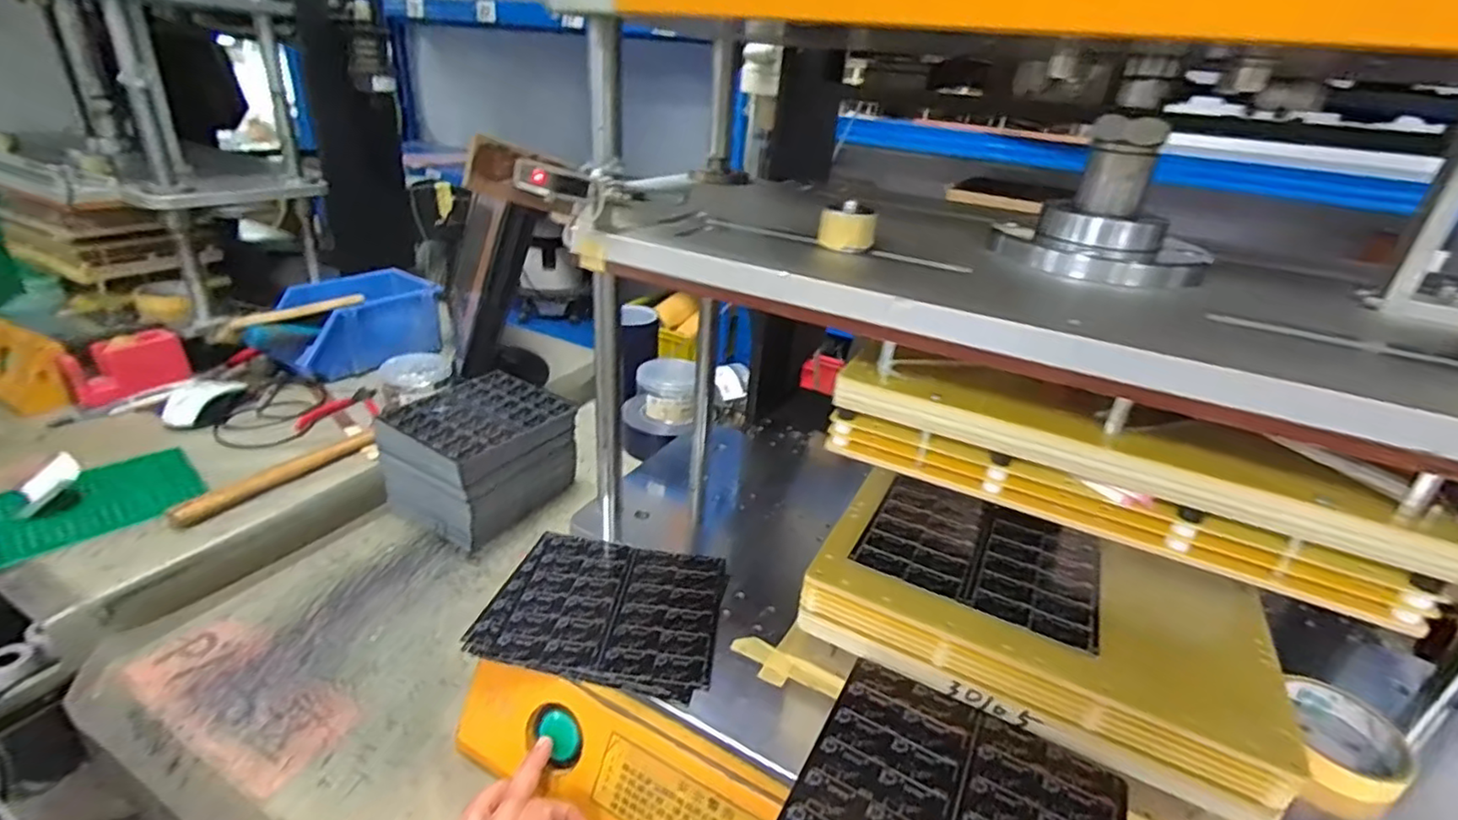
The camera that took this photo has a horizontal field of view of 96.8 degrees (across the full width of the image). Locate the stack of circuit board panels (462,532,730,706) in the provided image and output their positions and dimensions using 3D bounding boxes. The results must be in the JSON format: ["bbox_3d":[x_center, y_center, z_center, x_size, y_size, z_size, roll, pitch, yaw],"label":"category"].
[{"bbox_3d":[-0.098,0.164,0.540,0.184,0.012,0.152,8,28,6],"label":"stack of circuit board panels"}]

